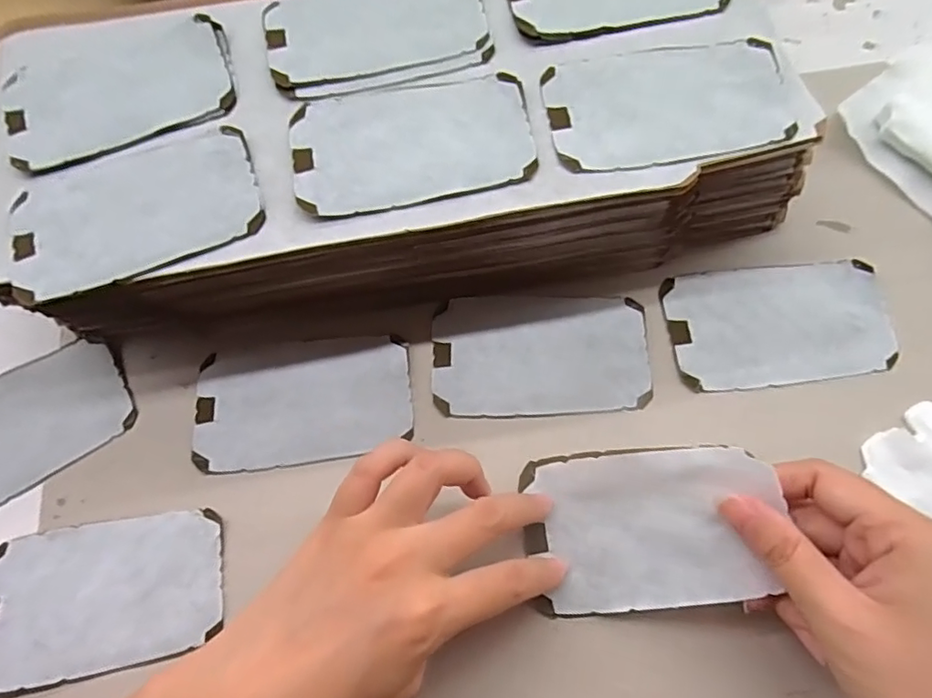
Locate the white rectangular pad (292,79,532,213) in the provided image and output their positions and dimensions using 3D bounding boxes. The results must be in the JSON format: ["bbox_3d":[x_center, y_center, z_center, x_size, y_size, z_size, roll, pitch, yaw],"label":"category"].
[{"bbox_3d":[-0.028,-0.107,0.292,0.118,0.005,0.071,-11,70,-3],"label":"white rectangular pad"}]

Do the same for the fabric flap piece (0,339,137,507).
[{"bbox_3d":[-0.252,0.044,0.320,0.118,0.004,0.072,-30,72,-9],"label":"fabric flap piece"}]

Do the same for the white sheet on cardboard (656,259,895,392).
[{"bbox_3d":[0.176,-0.015,0.323,0.118,0.004,0.071,-7,69,3],"label":"white sheet on cardboard"}]

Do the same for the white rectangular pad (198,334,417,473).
[{"bbox_3d":[-0.091,0.027,0.317,0.118,0.004,0.071,-6,70,-1],"label":"white rectangular pad"}]

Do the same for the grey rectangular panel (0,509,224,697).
[{"bbox_3d":[-0.181,0.122,0.280,0.116,0.005,0.069,-8,70,-2],"label":"grey rectangular panel"}]

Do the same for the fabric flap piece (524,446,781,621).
[{"bbox_3d":[0.083,0.084,0.265,0.112,0.014,0.072,-15,79,28],"label":"fabric flap piece"}]

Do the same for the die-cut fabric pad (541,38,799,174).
[{"bbox_3d":[0.103,-0.128,0.293,0.119,0.004,0.070,-7,70,-1],"label":"die-cut fabric pad"}]

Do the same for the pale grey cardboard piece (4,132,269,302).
[{"bbox_3d":[-0.165,-0.070,0.283,0.120,0.009,0.075,-17,70,-5],"label":"pale grey cardboard piece"}]

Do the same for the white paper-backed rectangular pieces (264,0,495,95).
[{"bbox_3d":[-0.050,-0.182,0.319,0.119,0.009,0.078,-11,70,-3],"label":"white paper-backed rectangular pieces"}]

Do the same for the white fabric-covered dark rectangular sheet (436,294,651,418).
[{"bbox_3d":[0.042,0.001,0.322,0.119,0.005,0.072,-1,70,1],"label":"white fabric-covered dark rectangular sheet"}]

